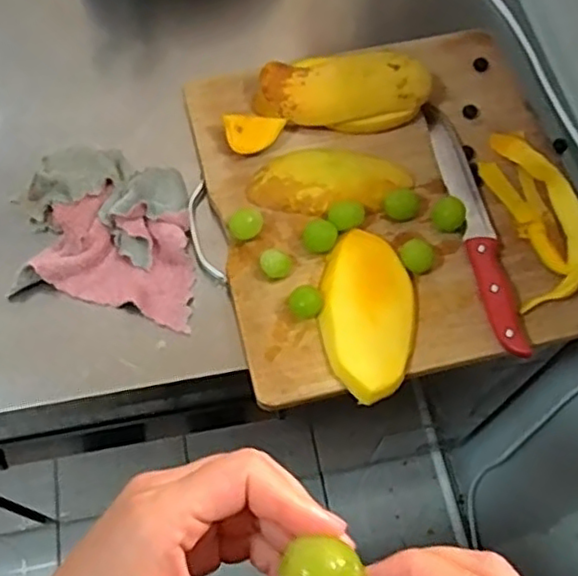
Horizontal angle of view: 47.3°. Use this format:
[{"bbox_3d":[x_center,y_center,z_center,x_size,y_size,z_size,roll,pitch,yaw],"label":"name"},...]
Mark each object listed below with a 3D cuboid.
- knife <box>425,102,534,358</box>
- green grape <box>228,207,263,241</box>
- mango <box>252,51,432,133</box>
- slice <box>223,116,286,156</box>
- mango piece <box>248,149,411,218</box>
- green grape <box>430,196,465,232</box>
[{"bbox_3d":[0.172,-0.066,0.600,0.035,0.022,0.269,-6,66,-5],"label":"knife"},{"bbox_3d":[-0.038,-0.055,0.591,0.029,0.023,0.024,-12,67,-7],"label":"green grape"},{"bbox_3d":[0.054,-0.188,0.643,0.168,0.046,0.065,-2,63,-3],"label":"mango"},{"bbox_3d":[-0.032,-0.146,0.634,0.056,0.023,0.035,-5,66,-4],"label":"slice"},{"bbox_3d":[0.040,-0.100,0.615,0.149,0.020,0.062,-6,66,-5],"label":"mango piece"},{"bbox_3d":[0.142,-0.064,0.594,0.029,0.030,0.023,25,65,11],"label":"green grape"}]

